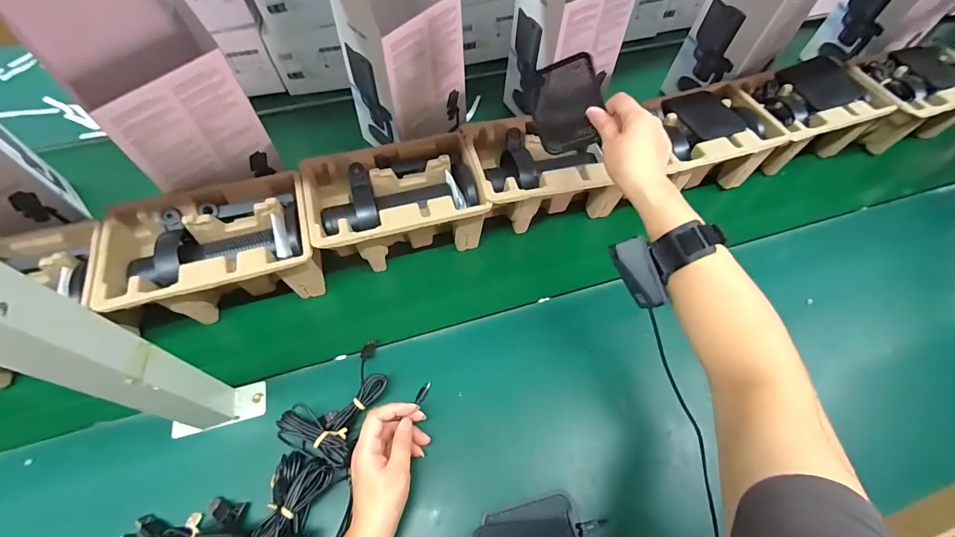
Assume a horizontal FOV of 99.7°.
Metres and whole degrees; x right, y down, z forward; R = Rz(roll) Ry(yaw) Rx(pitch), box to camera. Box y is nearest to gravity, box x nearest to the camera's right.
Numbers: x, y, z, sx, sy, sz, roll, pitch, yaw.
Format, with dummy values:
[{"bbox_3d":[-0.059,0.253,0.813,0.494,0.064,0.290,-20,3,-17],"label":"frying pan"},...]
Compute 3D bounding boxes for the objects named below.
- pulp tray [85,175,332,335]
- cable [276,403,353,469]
[{"bbox_3d":[-0.320,-0.016,0.513,0.225,0.100,0.141,-16,58,-12],"label":"pulp tray"},{"bbox_3d":[-0.171,0.182,0.434,0.084,0.026,0.040,23,59,13],"label":"cable"}]

